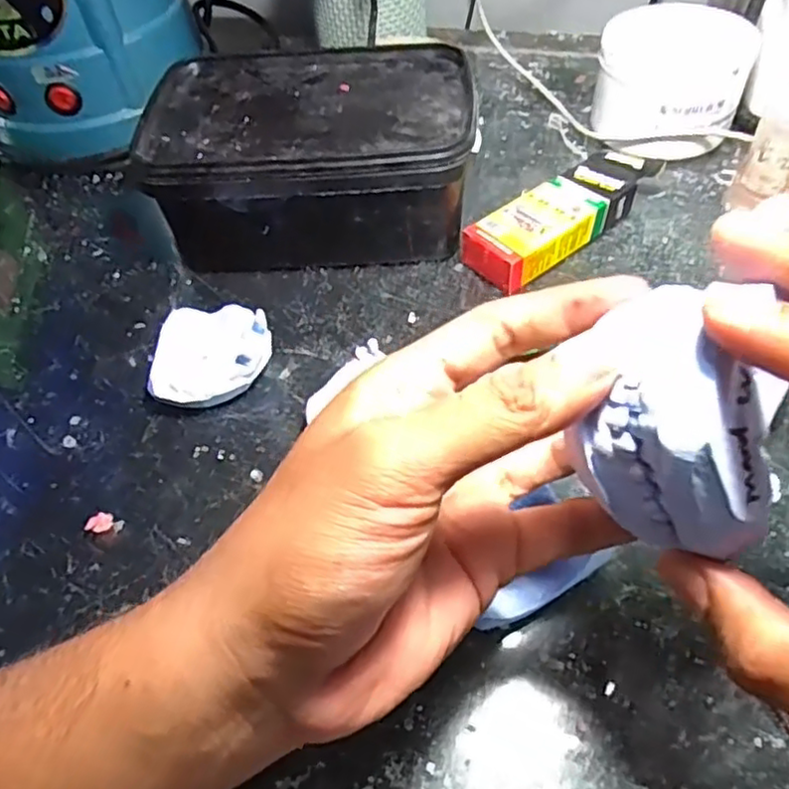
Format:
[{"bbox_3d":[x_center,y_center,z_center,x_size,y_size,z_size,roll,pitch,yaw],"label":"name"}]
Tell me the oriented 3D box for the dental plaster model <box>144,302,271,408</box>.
[{"bbox_3d":[-0.093,-0.021,0.338,0.057,0.024,0.061,-3,52,3],"label":"dental plaster model"}]

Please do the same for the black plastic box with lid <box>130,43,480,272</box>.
[{"bbox_3d":[-0.046,-0.140,0.398,0.186,0.073,0.140,-8,52,0],"label":"black plastic box with lid"}]

